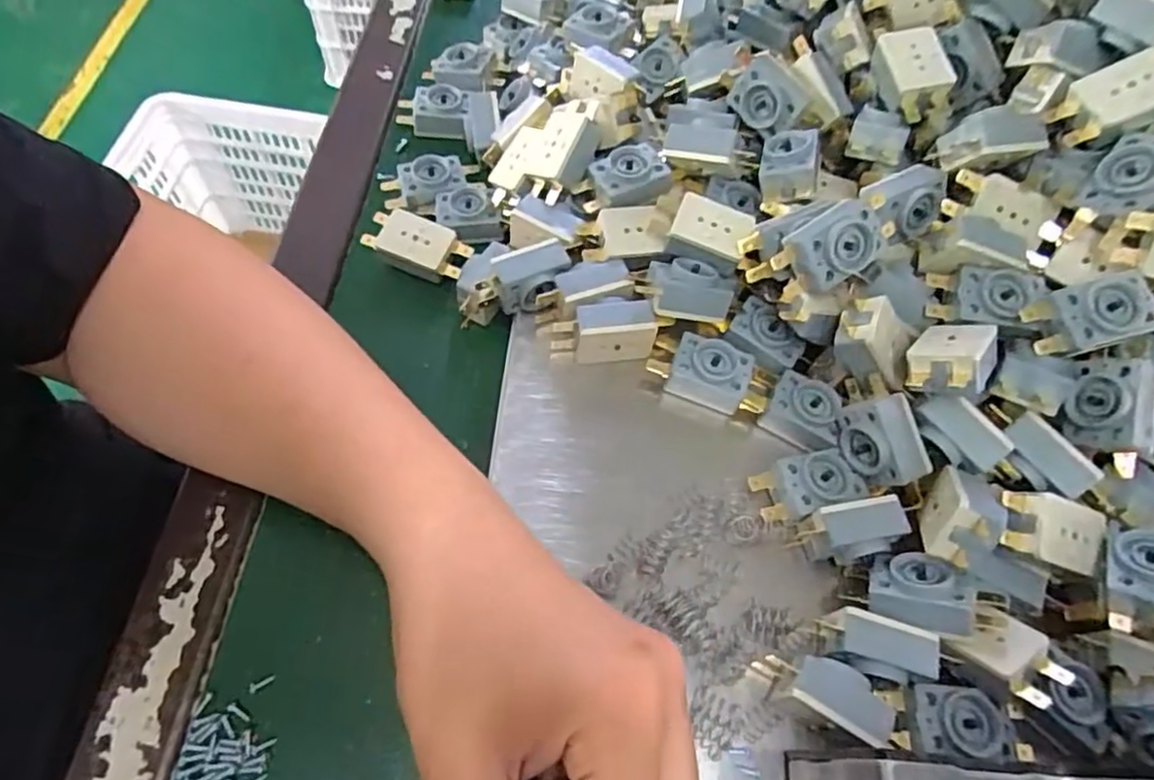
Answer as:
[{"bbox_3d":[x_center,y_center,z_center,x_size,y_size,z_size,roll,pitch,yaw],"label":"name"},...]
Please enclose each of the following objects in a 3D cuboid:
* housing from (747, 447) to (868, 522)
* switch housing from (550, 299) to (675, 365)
[{"bbox_3d":[0.102,0.042,0.297,0.046,0.013,0.025,-12,62,-11],"label":"housing"},{"bbox_3d":[0.016,-0.028,0.323,0.054,0.027,0.019,-4,61,-6],"label":"switch housing"}]

